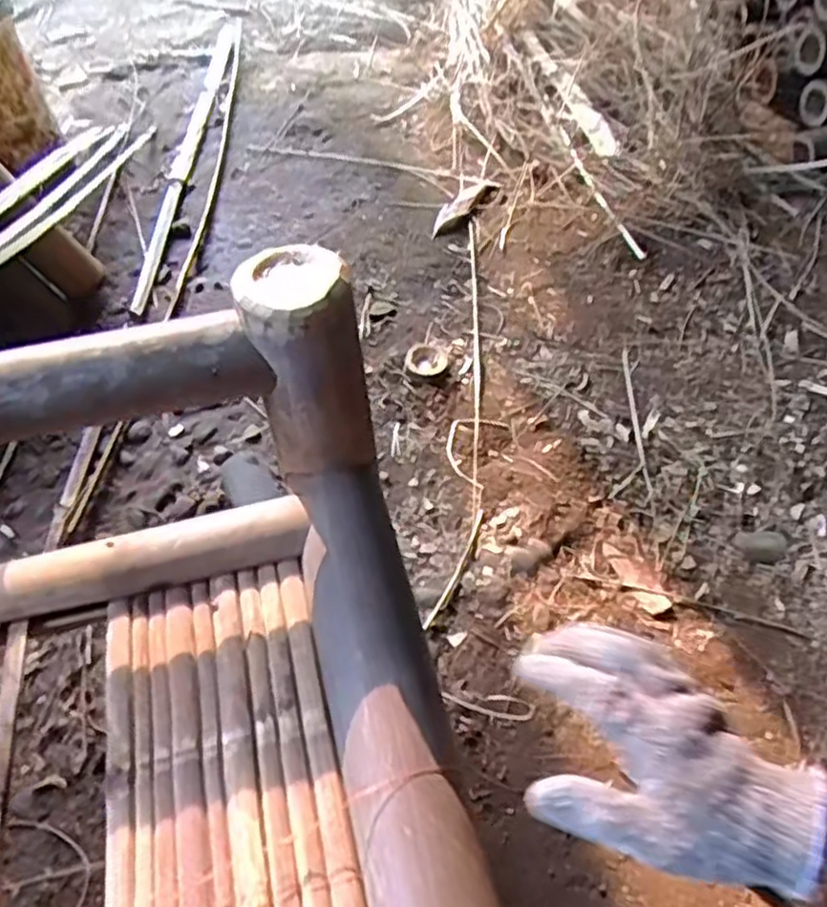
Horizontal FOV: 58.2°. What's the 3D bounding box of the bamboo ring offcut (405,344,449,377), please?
[{"bbox_3d":[0.020,-0.139,1.112,0.059,0.017,0.065,15,54,15],"label":"bamboo ring offcut"}]

